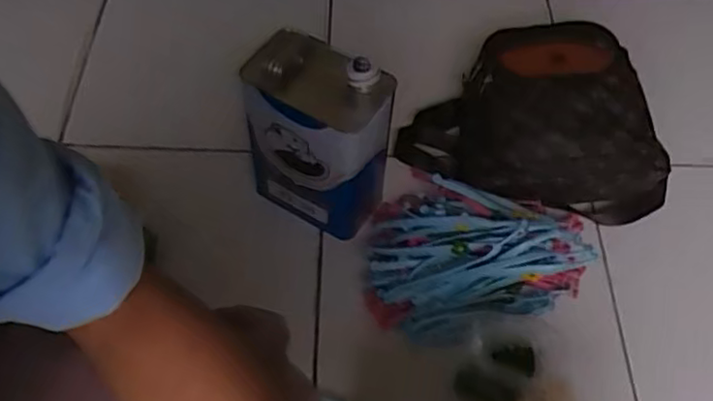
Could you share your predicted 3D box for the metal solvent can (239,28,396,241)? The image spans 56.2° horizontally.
[{"bbox_3d":[-0.049,-0.079,0.858,0.168,0.240,0.101,29,60,15],"label":"metal solvent can"}]

